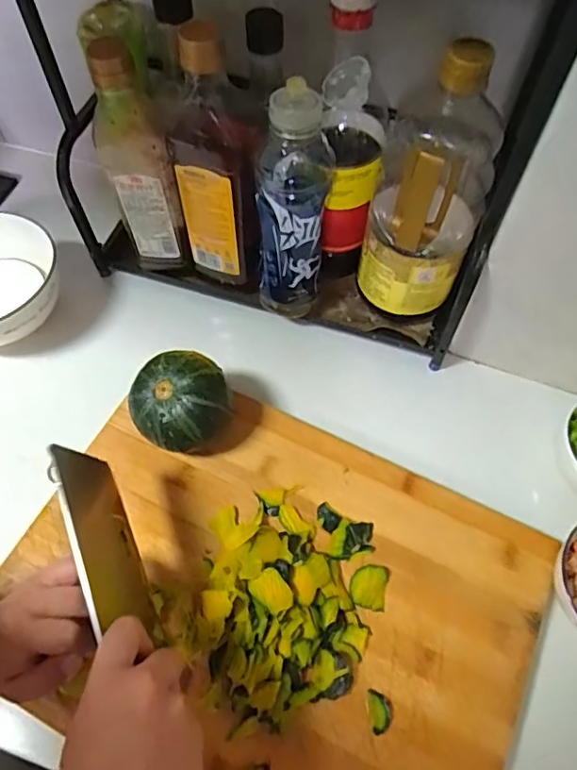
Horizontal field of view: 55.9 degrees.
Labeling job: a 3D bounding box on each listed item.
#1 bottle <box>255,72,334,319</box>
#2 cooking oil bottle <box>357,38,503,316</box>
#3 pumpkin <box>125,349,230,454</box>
[{"bbox_3d":[0.004,-0.158,0.490,0.059,0.216,0.076,3,61,1],"label":"bottle"},{"bbox_3d":[0.123,-0.169,0.471,0.091,0.232,0.090,12,62,6],"label":"cooking oil bottle"},{"bbox_3d":[-0.095,0.020,0.488,0.082,0.072,0.080,0,61,-1],"label":"pumpkin"}]

